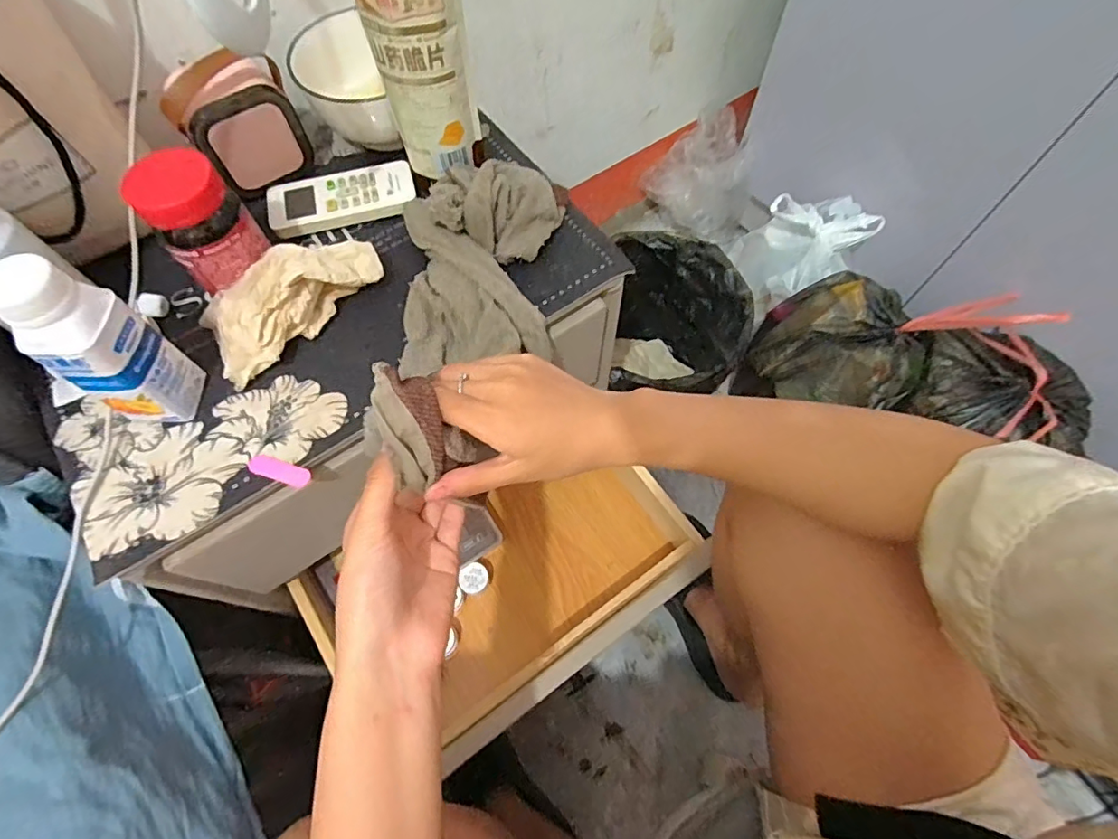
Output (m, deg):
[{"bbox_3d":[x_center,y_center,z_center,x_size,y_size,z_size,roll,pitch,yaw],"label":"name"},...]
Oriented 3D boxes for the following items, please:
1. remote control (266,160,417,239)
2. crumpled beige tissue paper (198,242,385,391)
[{"bbox_3d":[-0.199,-0.203,0.491,0.130,0.014,0.055,-13,65,-6],"label":"remote control"},{"bbox_3d":[-0.216,-0.099,0.429,0.145,0.048,0.065,-40,70,-17],"label":"crumpled beige tissue paper"}]

